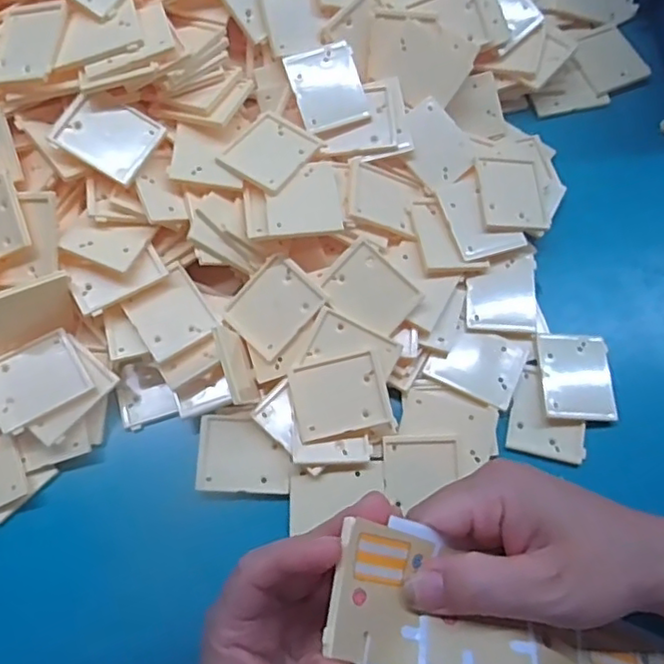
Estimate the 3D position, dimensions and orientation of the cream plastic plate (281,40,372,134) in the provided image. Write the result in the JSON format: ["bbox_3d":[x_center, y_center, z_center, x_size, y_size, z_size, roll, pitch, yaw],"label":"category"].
[{"bbox_3d":[-0.003,-0.149,0.379,0.040,0.005,0.049,-19,88,-4],"label":"cream plastic plate"}]

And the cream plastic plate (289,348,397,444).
[{"bbox_3d":[0.005,0.034,0.339,0.051,0.006,0.040,-12,71,-3],"label":"cream plastic plate"}]

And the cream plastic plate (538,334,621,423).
[{"bbox_3d":[0.139,0.025,0.353,0.040,0.010,0.050,0,71,1],"label":"cream plastic plate"}]

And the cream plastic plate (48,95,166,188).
[{"bbox_3d":[-0.125,-0.109,0.348,0.051,0.005,0.042,30,70,2],"label":"cream plastic plate"}]

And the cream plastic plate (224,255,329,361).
[{"bbox_3d":[-0.032,-0.015,0.354,0.041,0.004,0.049,45,93,9],"label":"cream plastic plate"}]

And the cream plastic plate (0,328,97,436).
[{"bbox_3d":[-0.163,0.026,0.343,0.051,0.004,0.043,-30,75,-15],"label":"cream plastic plate"}]

